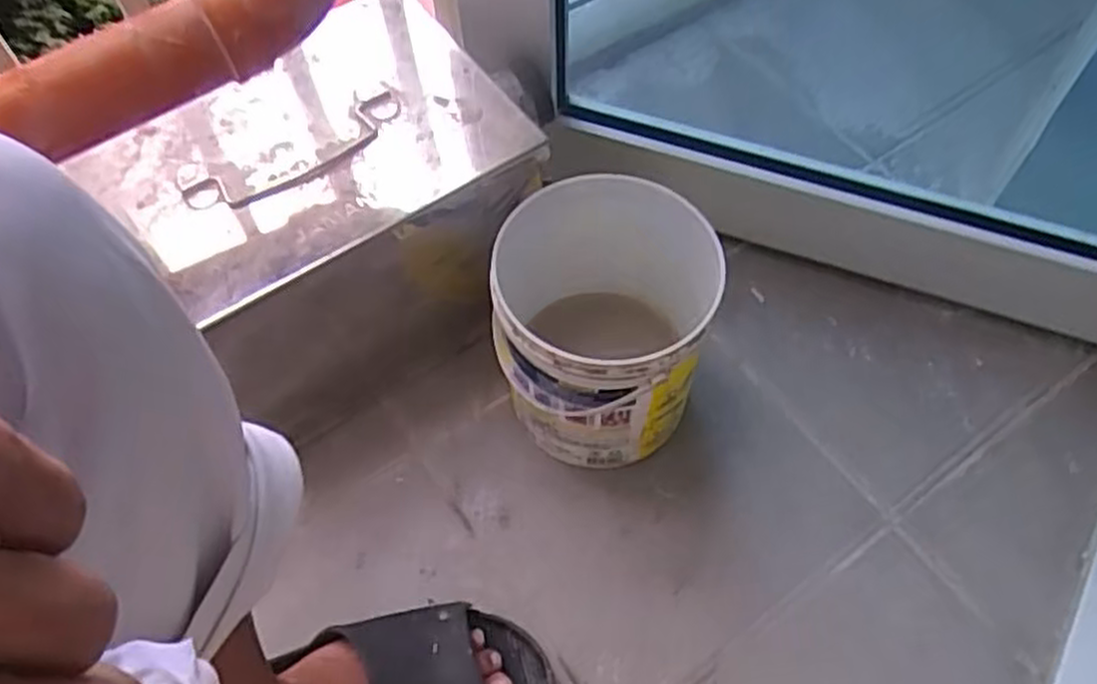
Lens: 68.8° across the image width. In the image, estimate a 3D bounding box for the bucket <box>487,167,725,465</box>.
[{"bbox_3d":[0.044,-0.009,0.678,0.164,0.197,0.172,-1,61,1],"label":"bucket"}]

